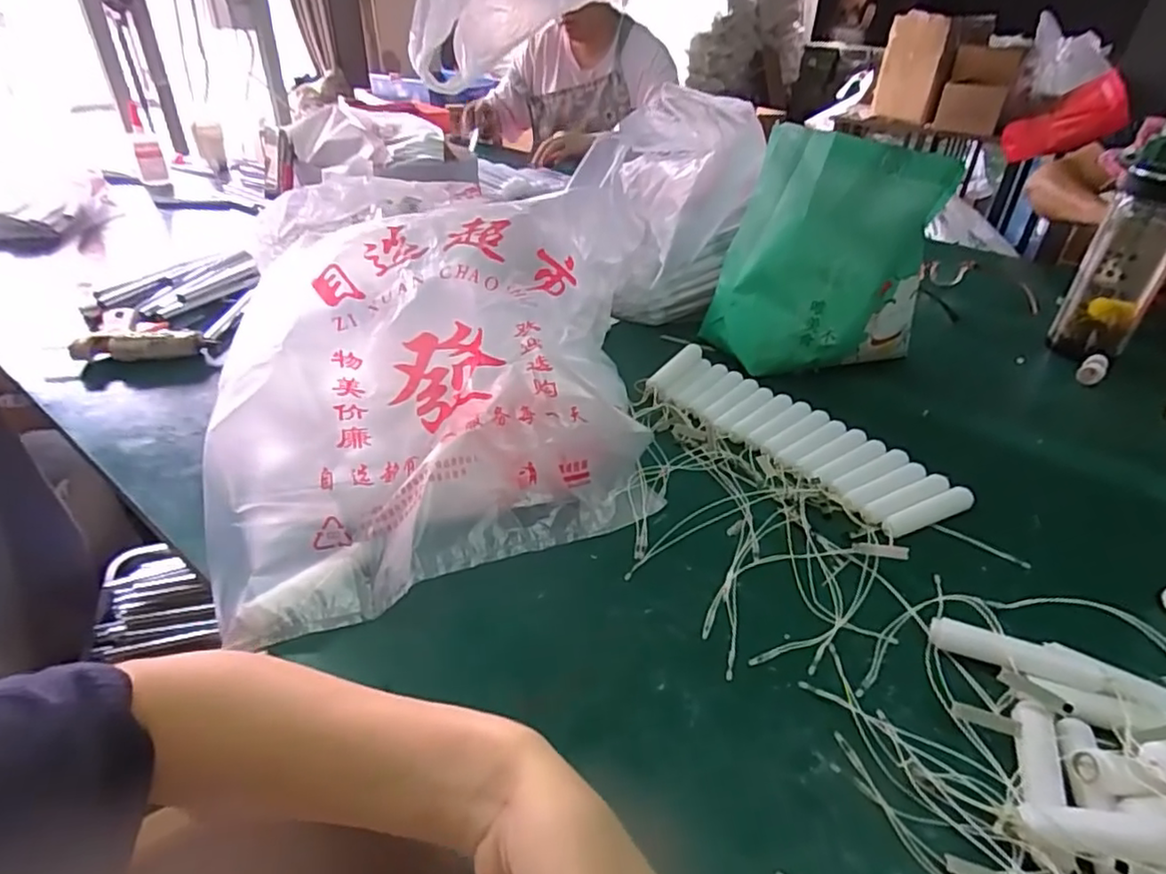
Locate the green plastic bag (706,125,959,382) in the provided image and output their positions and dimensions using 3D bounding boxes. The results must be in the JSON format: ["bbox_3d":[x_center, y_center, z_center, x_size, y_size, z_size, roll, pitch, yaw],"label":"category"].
[{"bbox_3d":[0.246,-0.192,0.675,0.207,0.238,0.122,20,39,24],"label":"green plastic bag"}]

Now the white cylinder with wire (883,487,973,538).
[{"bbox_3d":[0.275,0.059,0.509,0.087,0.015,0.015,-13,38,-21],"label":"white cylinder with wire"}]

